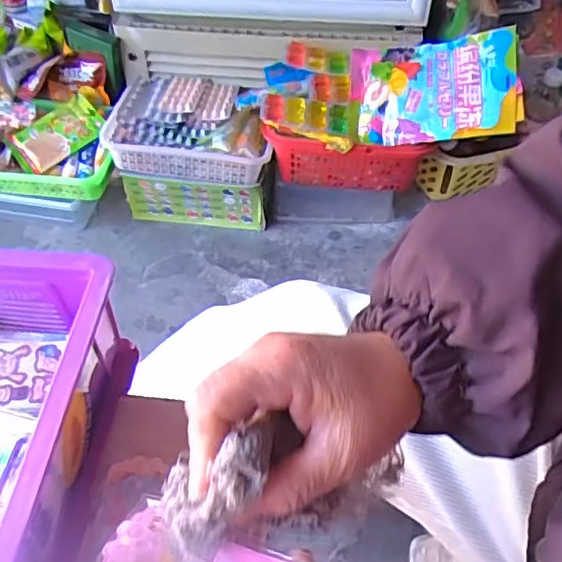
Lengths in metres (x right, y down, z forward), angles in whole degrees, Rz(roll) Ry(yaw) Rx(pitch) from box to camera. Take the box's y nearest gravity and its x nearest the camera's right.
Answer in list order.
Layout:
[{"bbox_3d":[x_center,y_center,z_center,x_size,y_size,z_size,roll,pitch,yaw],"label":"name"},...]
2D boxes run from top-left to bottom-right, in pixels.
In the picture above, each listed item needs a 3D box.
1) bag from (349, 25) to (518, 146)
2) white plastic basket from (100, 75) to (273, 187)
[{"bbox_3d":[0.224,-0.288,0.892,0.239,0.028,0.160,-2,80,21],"label":"bag"},{"bbox_3d":[-0.147,-0.266,1.009,0.266,0.075,0.189,4,53,3],"label":"white plastic basket"}]

